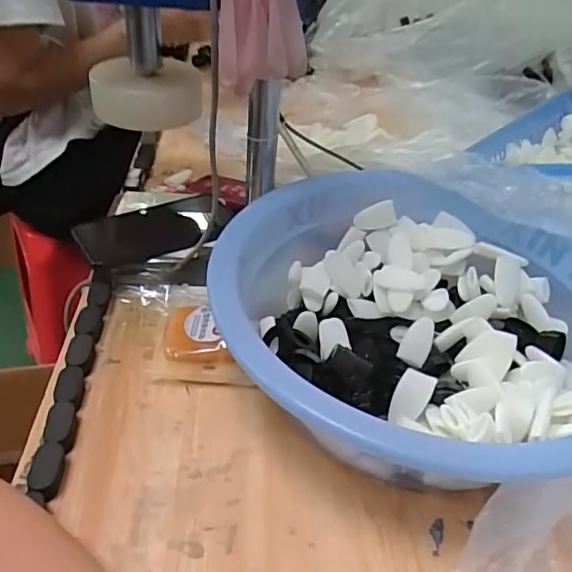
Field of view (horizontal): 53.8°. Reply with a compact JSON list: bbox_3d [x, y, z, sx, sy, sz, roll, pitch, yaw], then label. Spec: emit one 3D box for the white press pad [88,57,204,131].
[{"bbox_3d":[-0.121,-0.169,0.494,0.094,0.041,0.080,-2,40,-8],"label":"white press pad"}]

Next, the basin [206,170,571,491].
[{"bbox_3d":[0.104,0.032,0.462,0.319,0.120,0.318,3,39,-2],"label":"basin"}]

